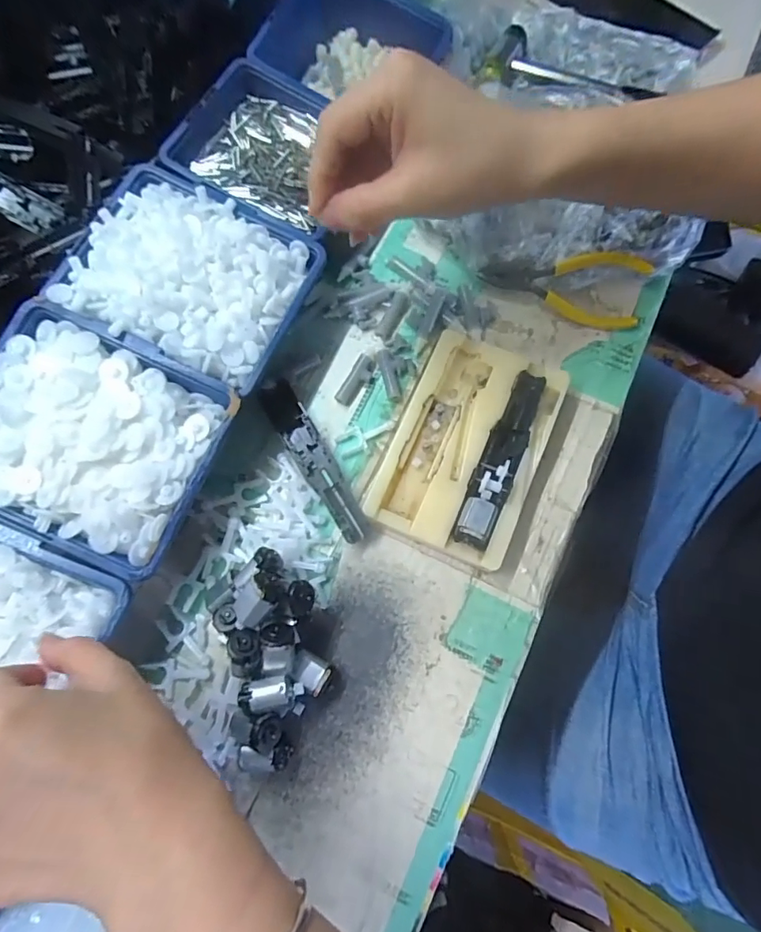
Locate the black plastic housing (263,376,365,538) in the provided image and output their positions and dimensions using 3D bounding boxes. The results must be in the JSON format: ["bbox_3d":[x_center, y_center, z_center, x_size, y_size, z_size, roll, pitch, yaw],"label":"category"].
[{"bbox_3d":[-0.044,-0.006,0.318,0.024,0.008,0.122,-31,75,-7],"label":"black plastic housing"}]

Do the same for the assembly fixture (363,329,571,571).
[{"bbox_3d":[0.058,-0.015,0.310,0.087,0.026,0.139,23,76,9],"label":"assembly fixture"}]

